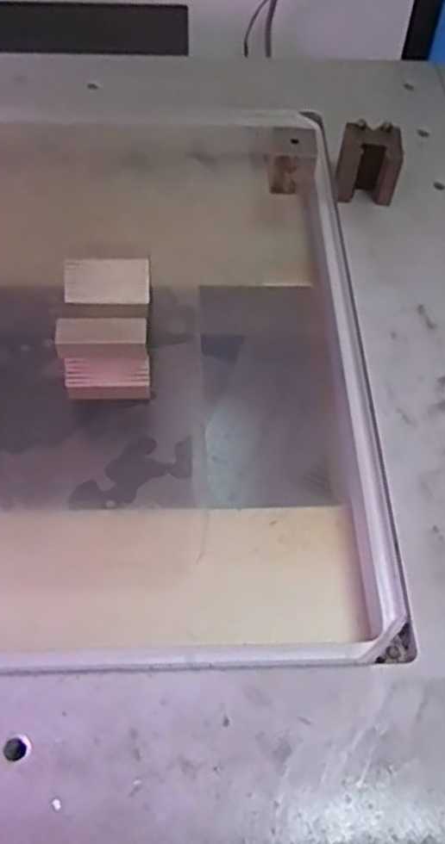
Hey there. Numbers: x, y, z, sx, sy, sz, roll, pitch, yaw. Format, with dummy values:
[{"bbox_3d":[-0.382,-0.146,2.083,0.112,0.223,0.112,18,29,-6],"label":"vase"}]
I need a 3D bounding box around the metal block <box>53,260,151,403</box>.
[{"bbox_3d":[-0.051,-0.044,0.310,0.043,0.039,0.055,-1,57,-3],"label":"metal block"}]

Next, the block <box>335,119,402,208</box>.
[{"bbox_3d":[0.082,-0.146,0.393,0.032,0.033,0.029,6,57,1],"label":"block"}]

